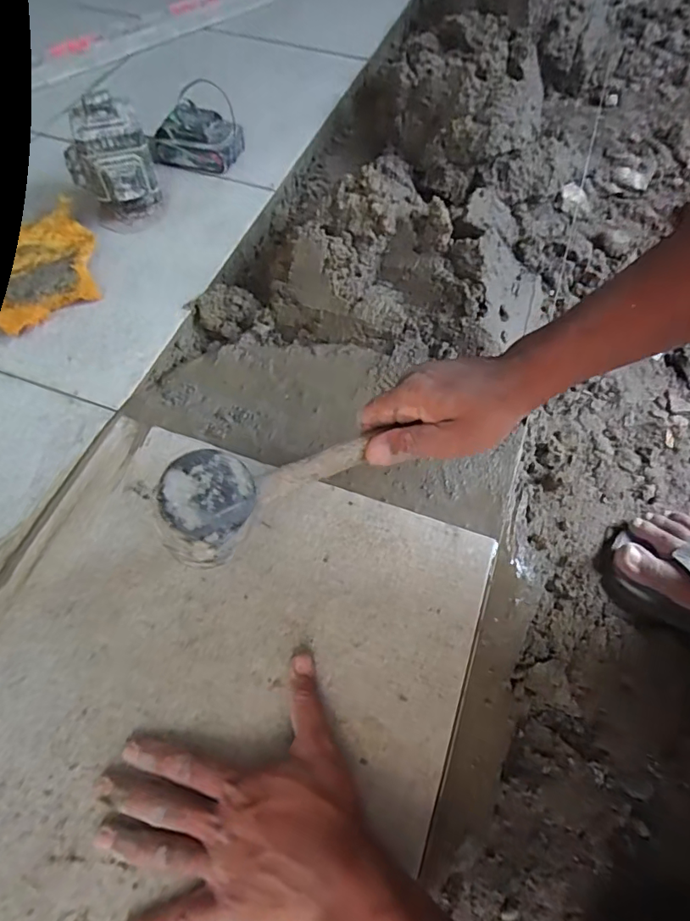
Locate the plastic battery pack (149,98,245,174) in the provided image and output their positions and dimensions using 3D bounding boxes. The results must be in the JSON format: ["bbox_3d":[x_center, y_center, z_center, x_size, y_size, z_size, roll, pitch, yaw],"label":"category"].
[{"bbox_3d":[-0.207,-0.461,0.715,0.112,0.056,0.079,14,63,7],"label":"plastic battery pack"}]

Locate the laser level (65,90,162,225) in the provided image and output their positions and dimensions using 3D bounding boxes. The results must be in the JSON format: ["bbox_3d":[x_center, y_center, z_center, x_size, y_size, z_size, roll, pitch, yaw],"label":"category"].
[{"bbox_3d":[-0.288,-0.363,0.616,0.095,0.129,0.081,-26,65,-14],"label":"laser level"}]

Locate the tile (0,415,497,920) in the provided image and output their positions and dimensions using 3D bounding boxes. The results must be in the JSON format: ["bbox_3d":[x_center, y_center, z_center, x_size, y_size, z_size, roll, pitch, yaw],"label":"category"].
[{"bbox_3d":[-0.119,0.176,0.399,0.395,0.013,0.392,18,63,9],"label":"tile"}]

